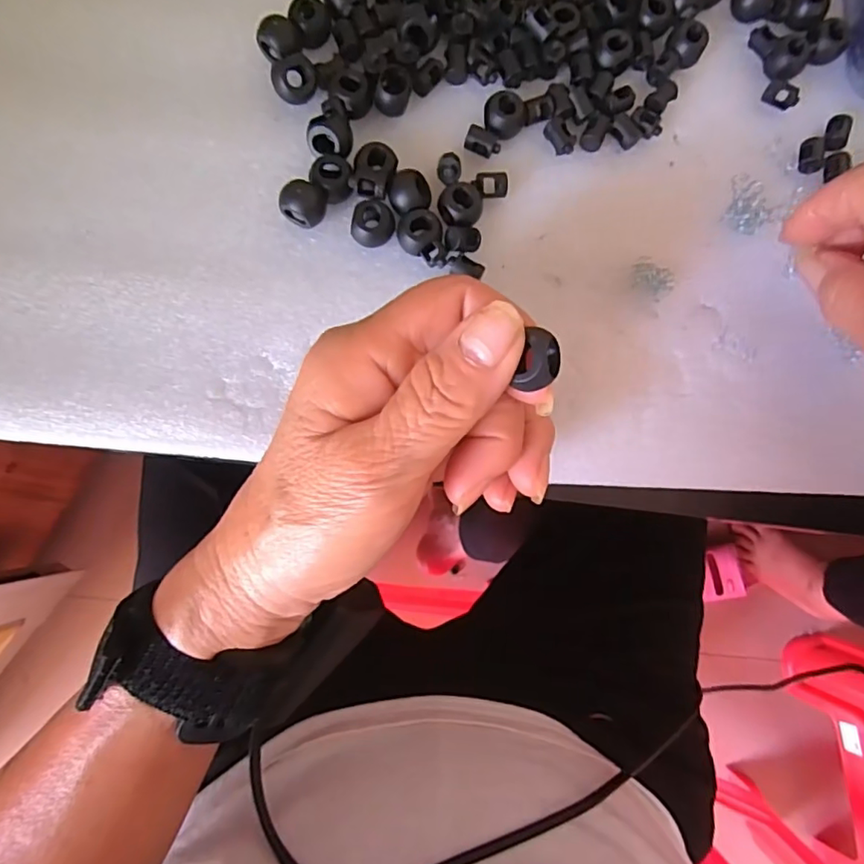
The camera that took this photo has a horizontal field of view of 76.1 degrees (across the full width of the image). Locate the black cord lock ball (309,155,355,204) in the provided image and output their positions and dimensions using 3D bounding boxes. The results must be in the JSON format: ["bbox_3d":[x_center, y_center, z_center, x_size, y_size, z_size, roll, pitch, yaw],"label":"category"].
[{"bbox_3d":[-0.039,-0.100,0.219,0.016,0.014,0.015,1,83,-5],"label":"black cord lock ball"}]

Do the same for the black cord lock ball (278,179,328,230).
[{"bbox_3d":[-0.050,-0.089,0.216,0.015,0.016,0.014,1,83,-5],"label":"black cord lock ball"}]

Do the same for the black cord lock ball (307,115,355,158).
[{"bbox_3d":[-0.040,-0.118,0.220,0.016,0.014,0.019,14,82,-3],"label":"black cord lock ball"}]

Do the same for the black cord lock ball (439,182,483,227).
[{"bbox_3d":[0.011,-0.090,0.221,0.017,0.011,0.014,-5,83,-5],"label":"black cord lock ball"}]

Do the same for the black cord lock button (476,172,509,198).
[{"bbox_3d":[0.025,-0.102,0.228,0.014,0.007,0.010,-5,109,-5],"label":"black cord lock button"}]

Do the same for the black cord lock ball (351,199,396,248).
[{"bbox_3d":[-0.023,-0.082,0.219,0.016,0.013,0.015,1,83,-5],"label":"black cord lock ball"}]

